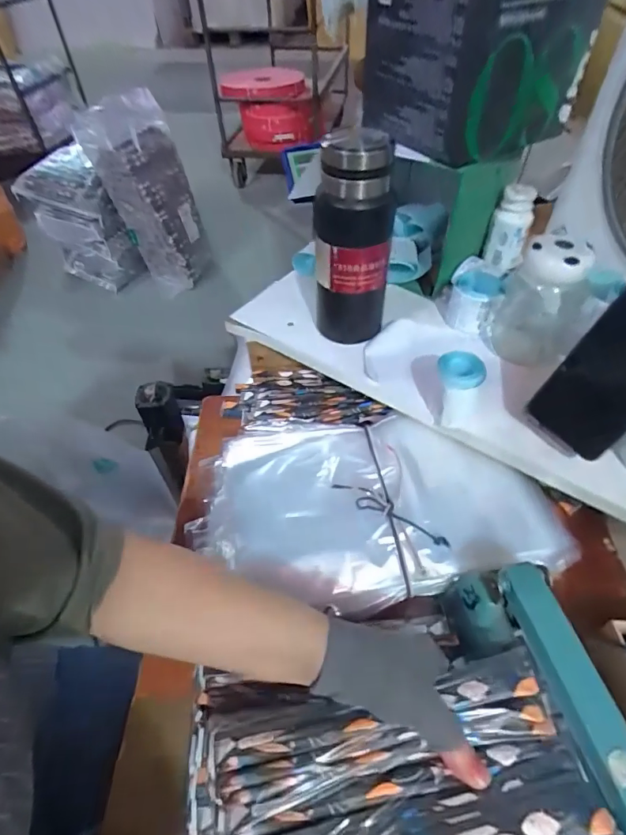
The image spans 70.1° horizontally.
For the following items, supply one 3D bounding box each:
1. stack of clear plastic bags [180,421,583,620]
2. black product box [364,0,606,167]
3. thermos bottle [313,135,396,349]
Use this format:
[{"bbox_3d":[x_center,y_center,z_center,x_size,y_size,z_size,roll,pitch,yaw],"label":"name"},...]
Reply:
[{"bbox_3d":[0.073,0.106,0.492,0.395,0.076,0.200,-3,51,-1],"label":"stack of clear plastic bags"},{"bbox_3d":[0.174,-0.400,0.494,0.177,0.149,0.193,-24,54,-17],"label":"black product box"},{"bbox_3d":[0.040,-0.178,0.486,0.077,0.215,0.059,-6,51,-3],"label":"thermos bottle"}]

